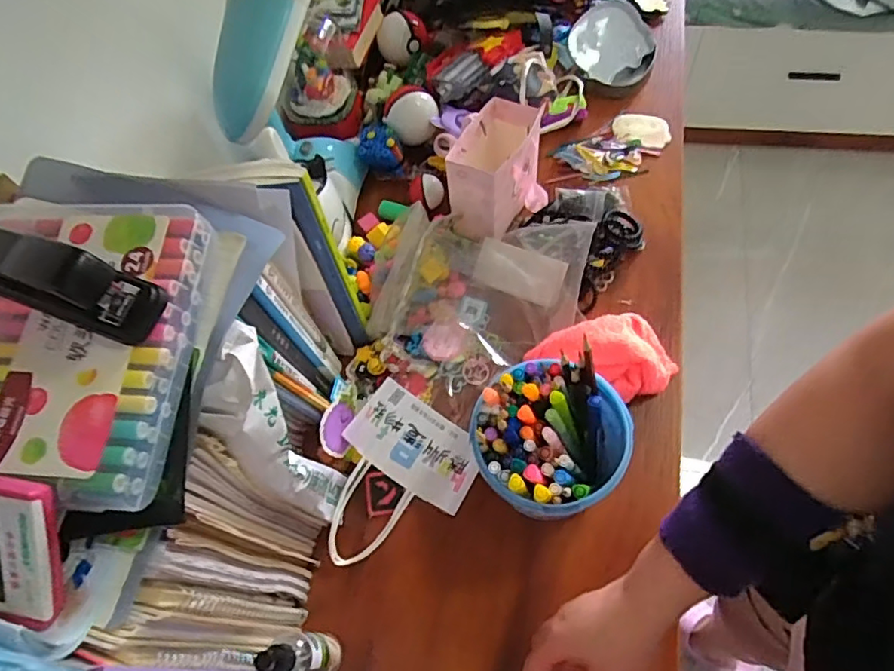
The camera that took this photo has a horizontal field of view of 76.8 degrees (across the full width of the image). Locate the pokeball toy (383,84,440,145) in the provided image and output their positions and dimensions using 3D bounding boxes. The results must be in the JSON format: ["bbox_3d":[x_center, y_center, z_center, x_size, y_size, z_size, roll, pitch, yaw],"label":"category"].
[{"bbox_3d":[-0.048,-0.296,0.765,0.074,0.059,0.065,-11,63,2],"label":"pokeball toy"}]

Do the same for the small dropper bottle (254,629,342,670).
[{"bbox_3d":[-0.119,0.267,0.470,0.032,0.126,0.041,-28,63,-6],"label":"small dropper bottle"}]

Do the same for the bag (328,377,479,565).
[{"bbox_3d":[-0.062,0.142,0.560,0.138,0.042,0.174,33,72,21],"label":"bag"}]

